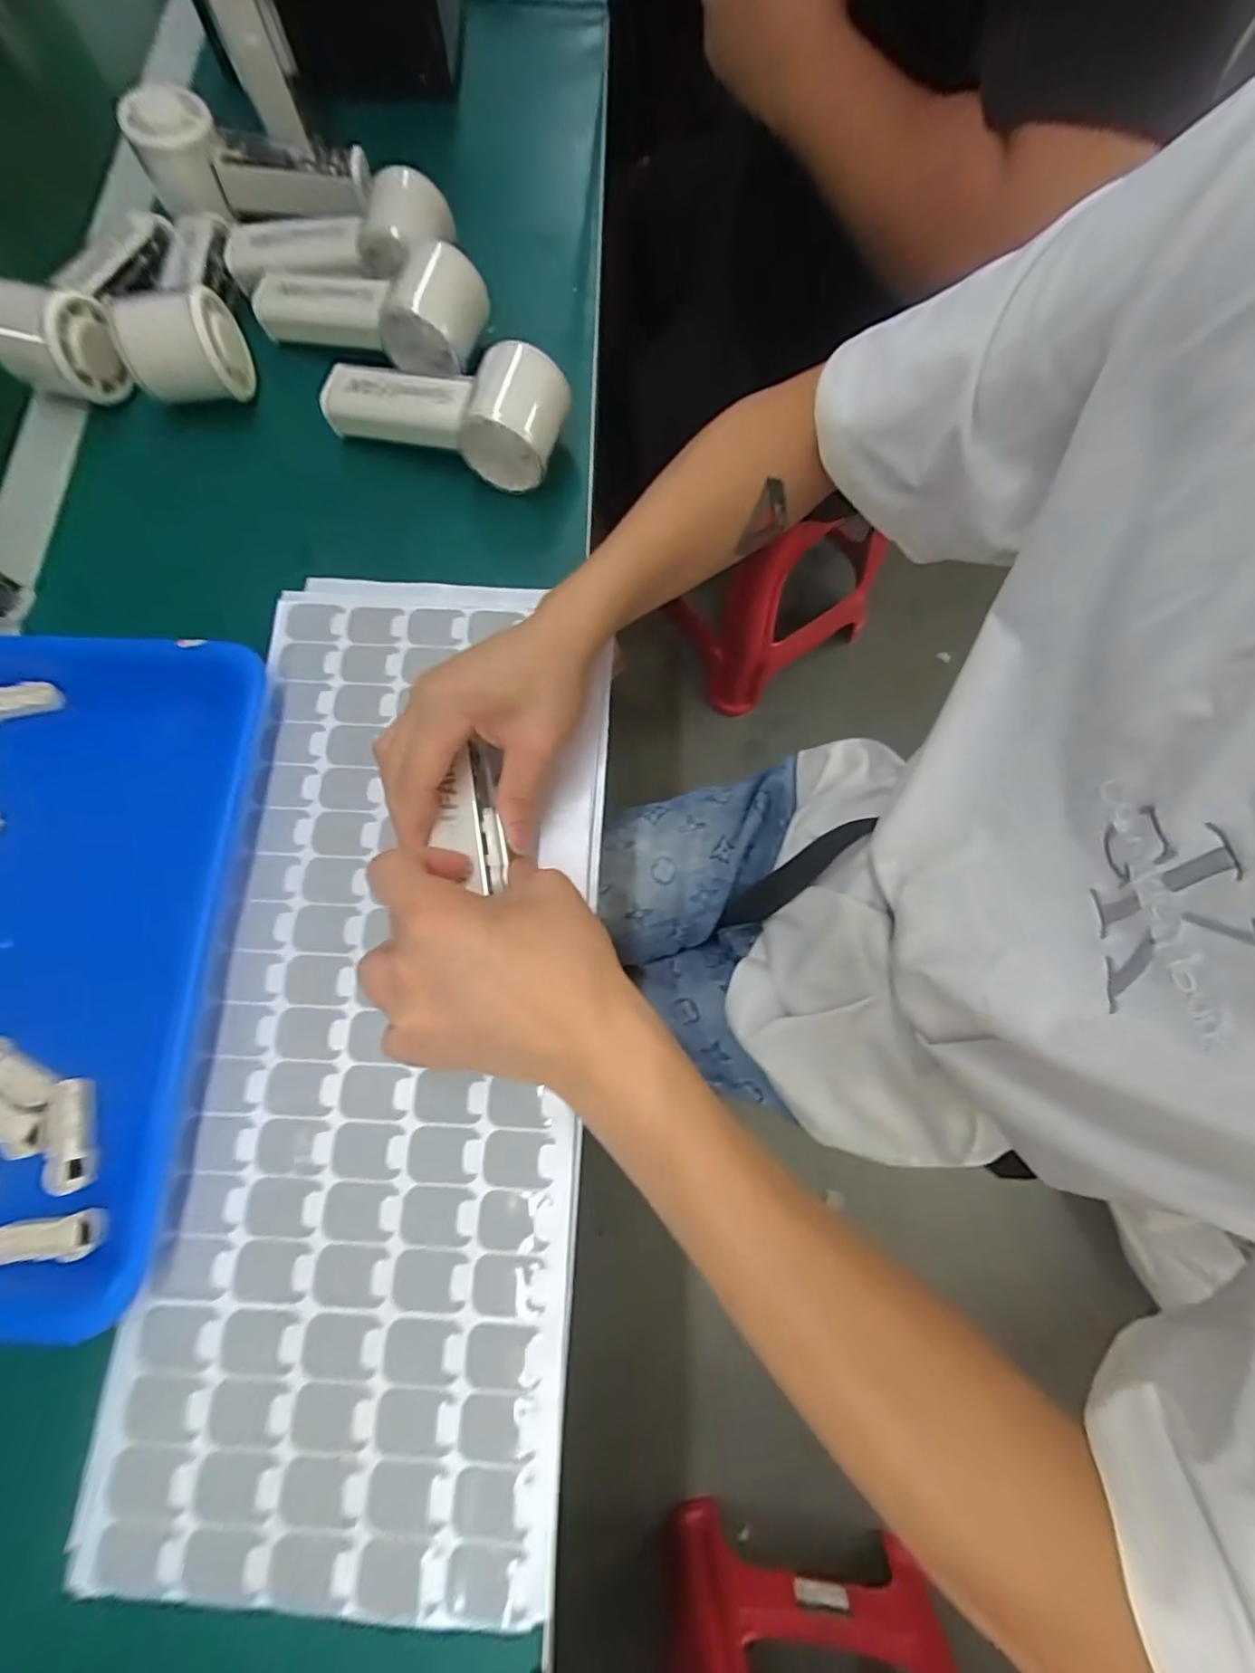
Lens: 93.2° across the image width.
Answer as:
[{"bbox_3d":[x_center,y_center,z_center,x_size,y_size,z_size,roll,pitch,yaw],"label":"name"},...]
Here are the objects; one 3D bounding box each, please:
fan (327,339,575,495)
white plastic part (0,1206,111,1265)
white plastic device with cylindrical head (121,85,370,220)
[{"bbox_3d":[-0.115,-0.271,0.369,0.152,0.051,0.054,17,76,5],"label":"fan"},{"bbox_3d":[-0.272,0.189,0.276,0.053,0.008,0.019,-10,75,-2],"label":"white plastic part"},{"bbox_3d":[-0.266,-0.478,0.425,0.153,0.055,0.052,12,75,4],"label":"white plastic device with cylindrical head"}]

